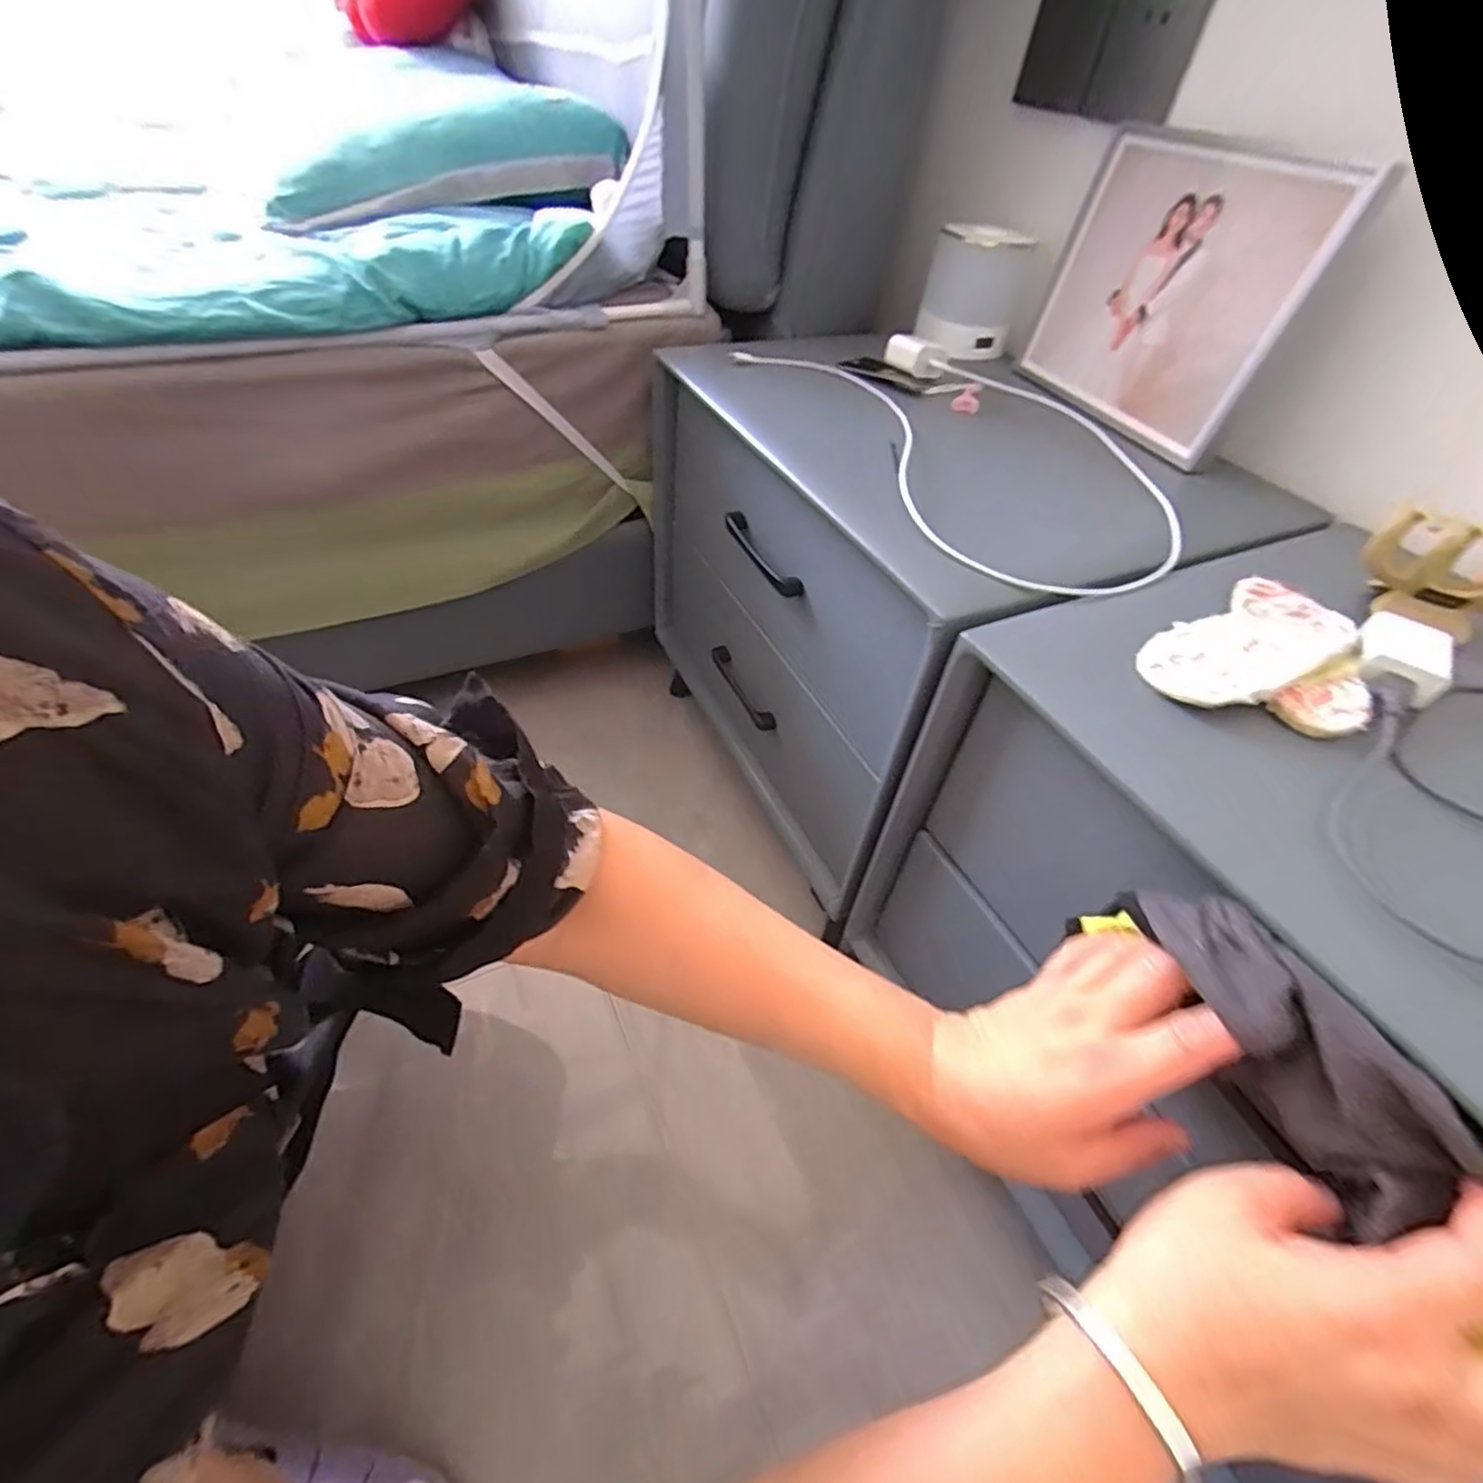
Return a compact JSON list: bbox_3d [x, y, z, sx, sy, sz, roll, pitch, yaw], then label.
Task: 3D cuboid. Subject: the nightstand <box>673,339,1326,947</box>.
[{"bbox_3d":[0.167,-0.168,0.712,0.394,0.347,0.514,-17,48,-20],"label":"nightstand"}]

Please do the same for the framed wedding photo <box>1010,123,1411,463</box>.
[{"bbox_3d":[0.350,-0.377,0.567,0.020,0.190,0.245,-5,46,-24],"label":"framed wedding photo"}]

